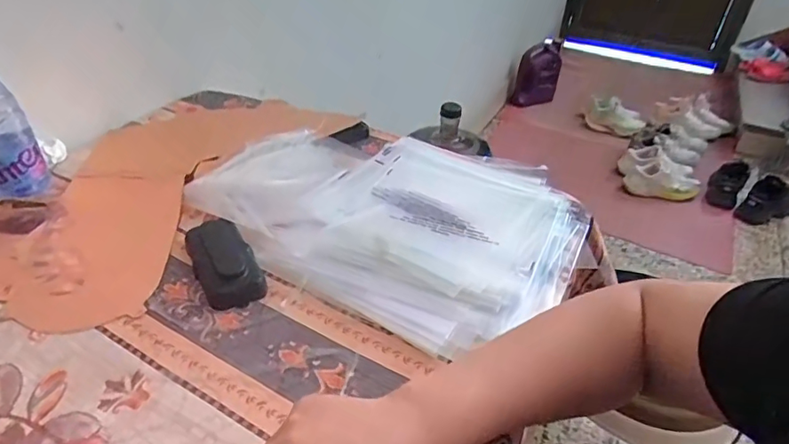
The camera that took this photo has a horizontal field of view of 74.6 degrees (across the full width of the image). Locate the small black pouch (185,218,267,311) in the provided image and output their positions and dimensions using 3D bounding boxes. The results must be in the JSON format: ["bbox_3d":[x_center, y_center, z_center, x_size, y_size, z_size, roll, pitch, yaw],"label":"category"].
[{"bbox_3d":[-0.157,0.035,0.477,0.051,0.030,0.097,-18,43,-26],"label":"small black pouch"}]

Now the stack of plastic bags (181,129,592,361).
[{"bbox_3d":[0.010,-0.025,0.565,0.364,0.045,0.307,24,42,22],"label":"stack of plastic bags"}]

